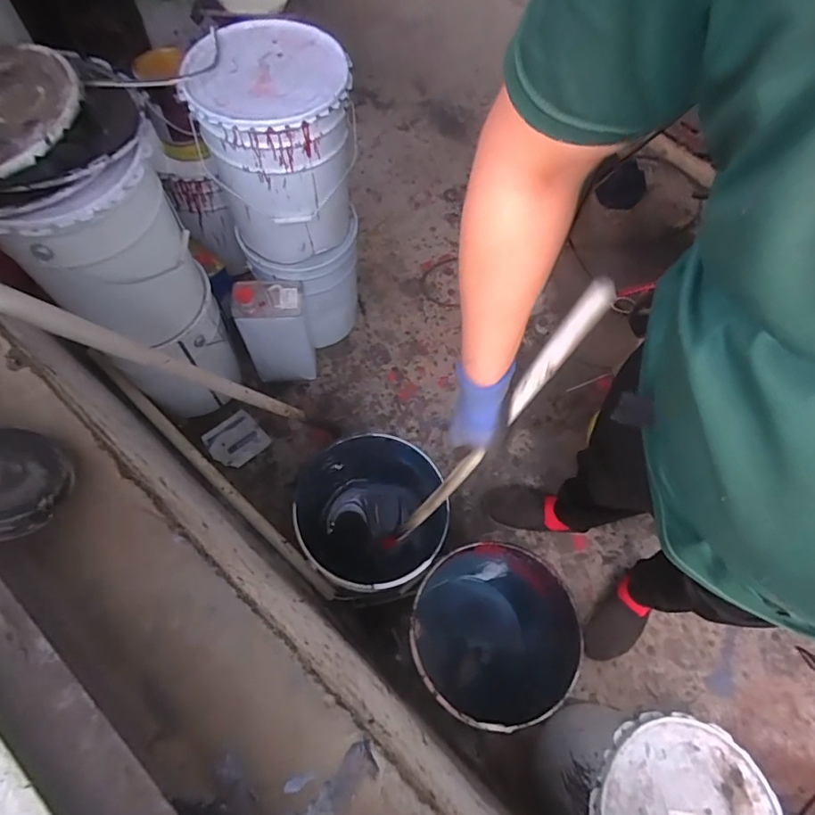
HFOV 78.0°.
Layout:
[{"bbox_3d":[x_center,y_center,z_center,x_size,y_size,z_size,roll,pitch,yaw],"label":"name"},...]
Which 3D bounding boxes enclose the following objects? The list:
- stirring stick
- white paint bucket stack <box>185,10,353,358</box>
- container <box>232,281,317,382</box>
[{"bbox_3d":[0.091,0.056,0.675,0.021,0.562,0.031,-27,68,-38],"label":"stirring stick"},{"bbox_3d":[-0.263,-0.446,1.212,0.285,0.712,0.274,-10,66,-8],"label":"white paint bucket stack"},{"bbox_3d":[-0.336,-0.190,1.320,0.166,0.328,0.110,-6,66,-6],"label":"container"}]

